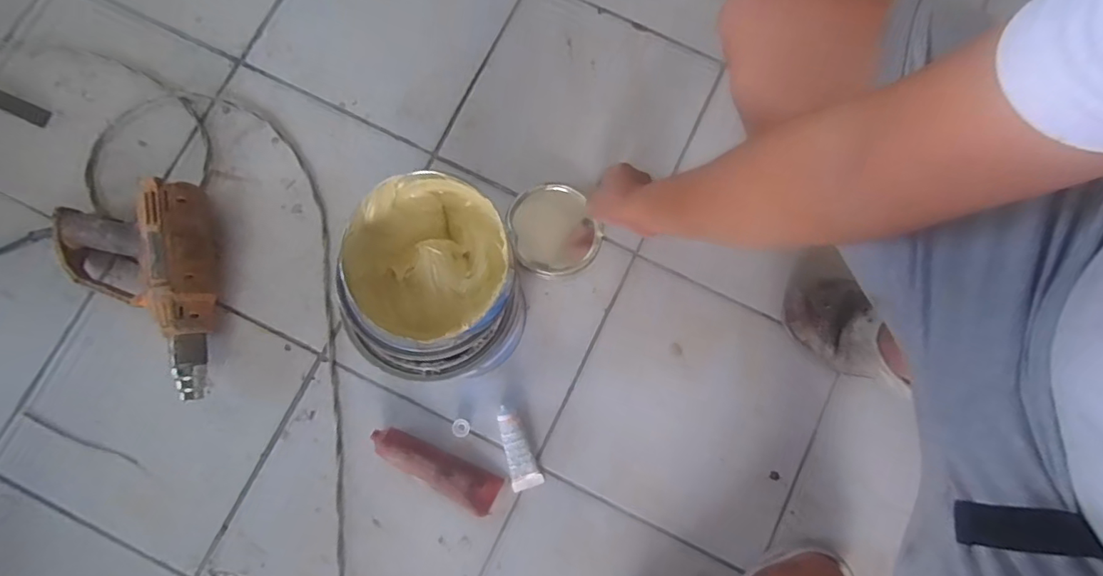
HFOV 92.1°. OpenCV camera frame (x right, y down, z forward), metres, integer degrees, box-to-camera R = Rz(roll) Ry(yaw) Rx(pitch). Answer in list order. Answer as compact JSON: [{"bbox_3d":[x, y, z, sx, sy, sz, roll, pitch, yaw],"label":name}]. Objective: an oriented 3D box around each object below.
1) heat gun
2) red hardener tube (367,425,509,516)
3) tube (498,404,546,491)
[{"bbox_3d":[-0.506,0.012,0.649,0.194,0.081,0.254,-10,80,-1],"label":"heat gun"},{"bbox_3d":[-0.140,0.217,0.640,0.162,0.033,0.047,26,81,5],"label":"red hardener tube"},{"bbox_3d":[-0.043,0.197,0.654,0.036,0.019,0.101,-19,80,-3],"label":"tube"}]

